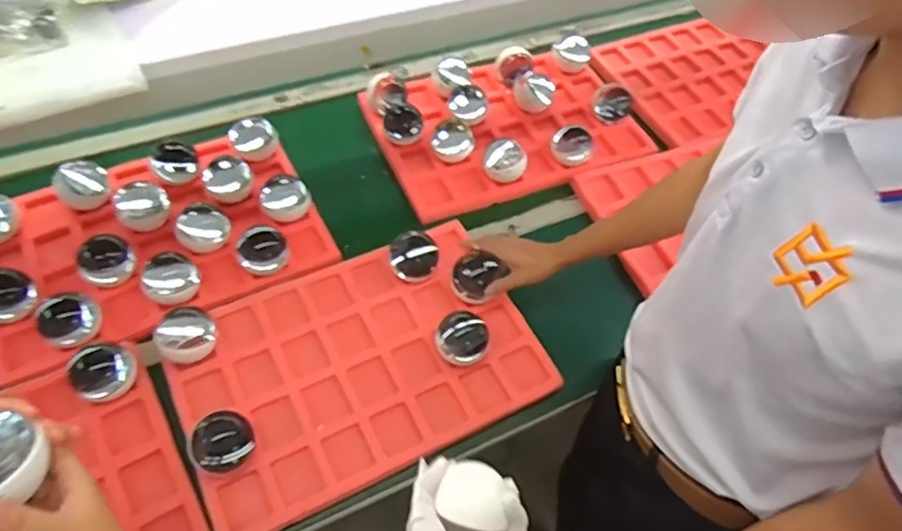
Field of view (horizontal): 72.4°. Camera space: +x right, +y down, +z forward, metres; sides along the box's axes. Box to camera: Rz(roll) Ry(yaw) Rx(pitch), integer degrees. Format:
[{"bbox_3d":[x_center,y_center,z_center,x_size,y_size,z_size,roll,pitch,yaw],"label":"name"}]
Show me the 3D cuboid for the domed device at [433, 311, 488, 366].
[{"bbox_3d":[0.017,0.099,0.869,0.073,0.063,0.076,5,53,0],"label":"domed device"}]

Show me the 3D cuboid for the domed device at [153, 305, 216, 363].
[{"bbox_3d":[-0.354,0.094,0.824,0.071,0.075,0.069,-32,61,-24],"label":"domed device"}]

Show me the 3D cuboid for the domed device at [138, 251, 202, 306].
[{"bbox_3d":[-0.411,0.019,0.903,0.077,0.069,0.077,2,53,-2],"label":"domed device"}]

